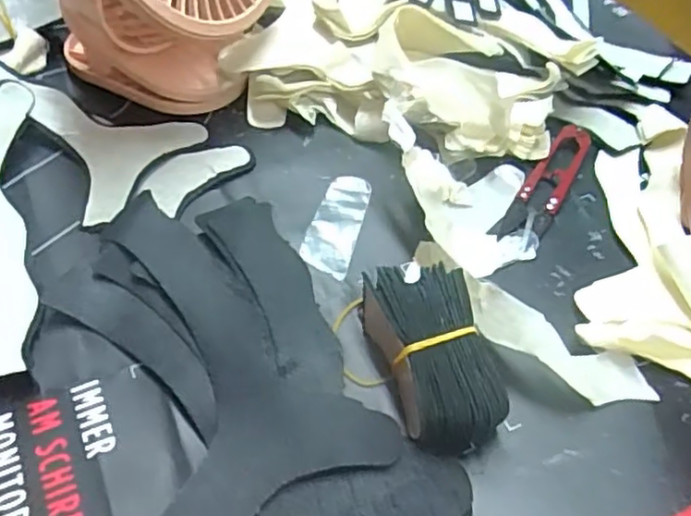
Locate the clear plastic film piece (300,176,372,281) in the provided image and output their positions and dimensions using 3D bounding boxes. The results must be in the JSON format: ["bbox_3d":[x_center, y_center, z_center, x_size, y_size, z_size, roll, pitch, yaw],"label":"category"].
[{"bbox_3d":[-0.005,-0.019,0.358,0.026,0.005,0.067,13,53,7],"label":"clear plastic film piece"}]

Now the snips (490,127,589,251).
[{"bbox_3d":[0.114,-0.042,0.372,0.023,0.010,0.098,29,56,18],"label":"snips"}]

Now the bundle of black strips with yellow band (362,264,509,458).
[{"bbox_3d":[0.039,0.043,0.290,0.045,0.031,0.078,-9,53,-10],"label":"bundle of black strips with yellow band"}]

